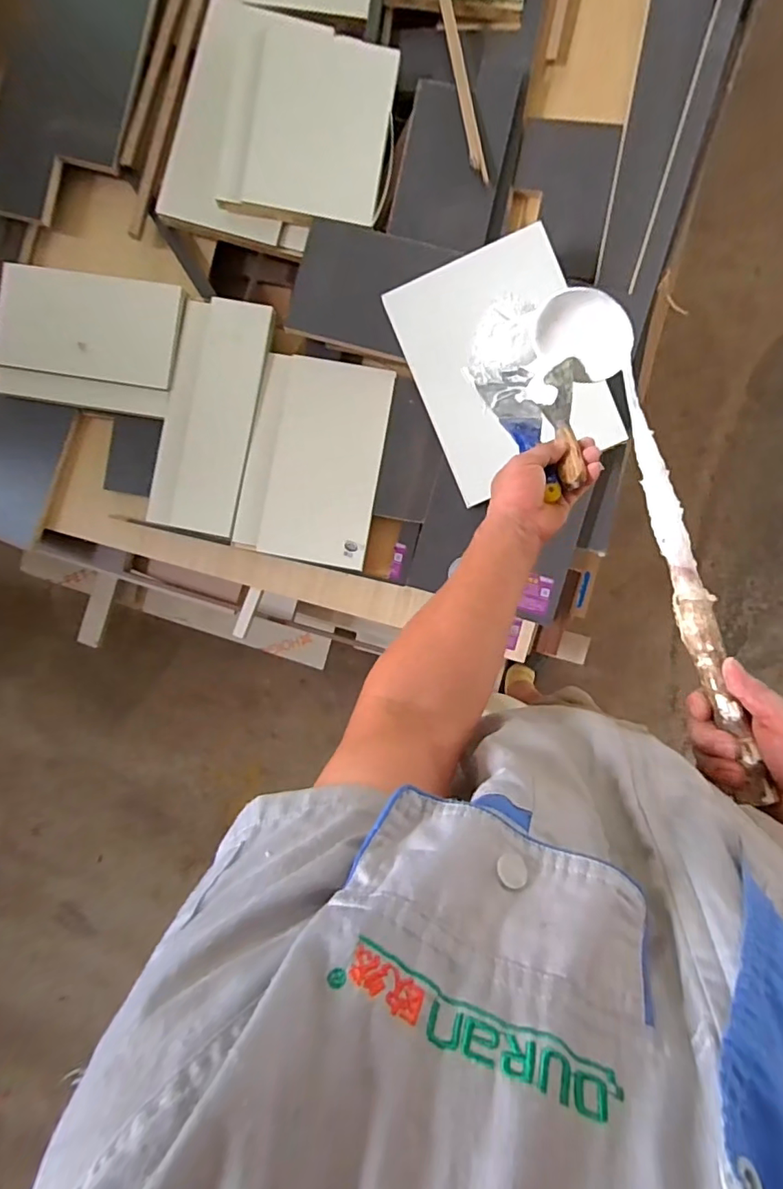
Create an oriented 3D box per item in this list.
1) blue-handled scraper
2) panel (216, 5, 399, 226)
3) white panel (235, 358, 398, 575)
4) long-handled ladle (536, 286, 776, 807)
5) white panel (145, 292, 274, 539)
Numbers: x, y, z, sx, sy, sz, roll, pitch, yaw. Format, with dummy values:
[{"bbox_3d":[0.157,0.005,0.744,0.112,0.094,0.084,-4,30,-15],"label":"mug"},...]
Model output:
[{"bbox_3d":[0.149,-0.193,0.597,0.066,0.017,0.203,-11,56,3],"label":"blue-handled scraper"},{"bbox_3d":[-0.135,-0.778,0.864,0.266,0.018,0.306,12,93,4],"label":"panel"},{"bbox_3d":[-0.127,-0.225,0.876,0.216,0.018,0.331,10,93,4],"label":"white panel"},{"bbox_3d":[0.246,-0.087,0.512,0.078,0.096,0.487,-12,70,3],"label":"long-handled ladle"},{"bbox_3d":[-0.309,-0.296,0.877,0.154,0.020,0.389,11,93,4],"label":"white panel"}]

